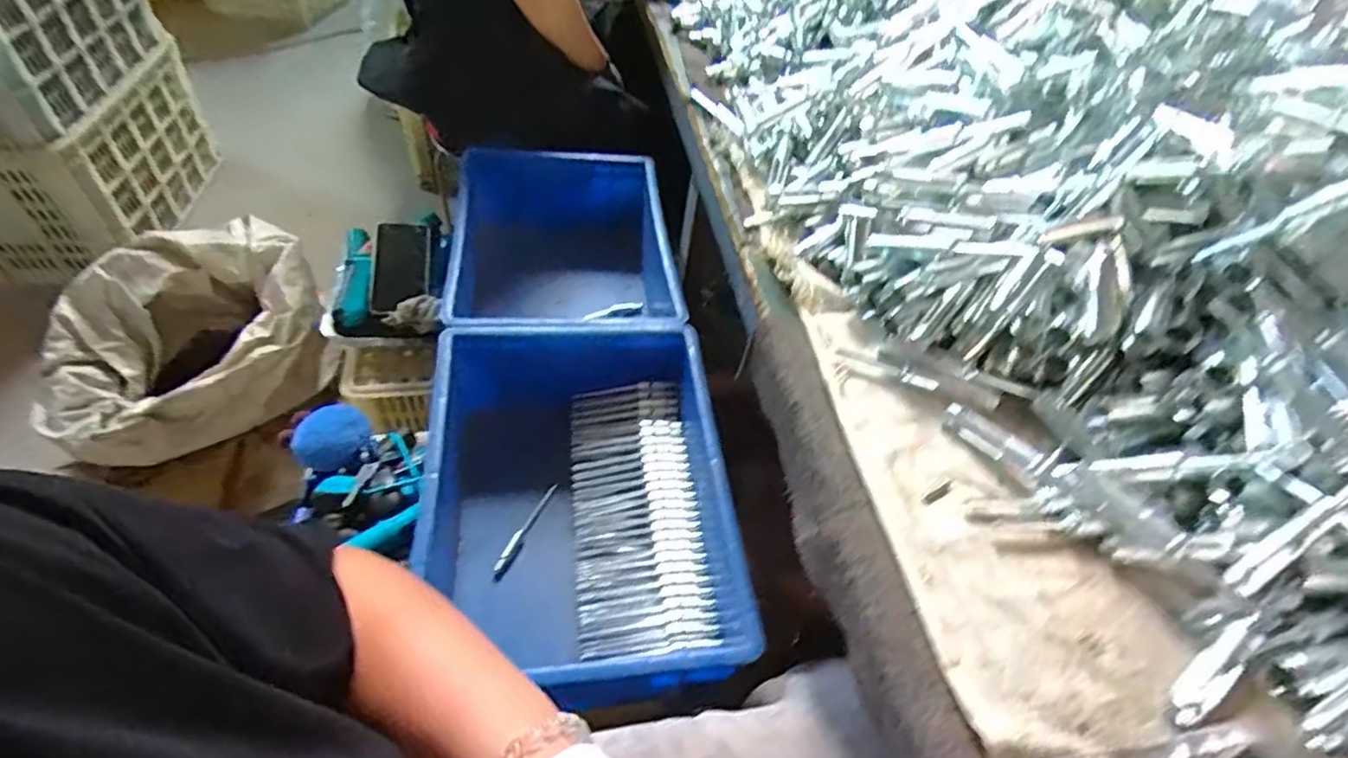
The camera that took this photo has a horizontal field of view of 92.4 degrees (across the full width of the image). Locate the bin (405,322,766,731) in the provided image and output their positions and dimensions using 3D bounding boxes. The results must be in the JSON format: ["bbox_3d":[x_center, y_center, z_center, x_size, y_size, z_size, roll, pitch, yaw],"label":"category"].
[{"bbox_3d":[-0.099,0.121,0.686,0.294,0.138,0.390,-1,48,-7],"label":"bin"}]

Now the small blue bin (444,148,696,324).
[{"bbox_3d":[-0.151,-0.161,0.925,0.287,0.184,0.376,-3,49,-9],"label":"small blue bin"}]

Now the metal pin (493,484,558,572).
[{"bbox_3d":[-0.165,0.164,0.724,0.010,0.010,0.115,25,50,15],"label":"metal pin"}]

